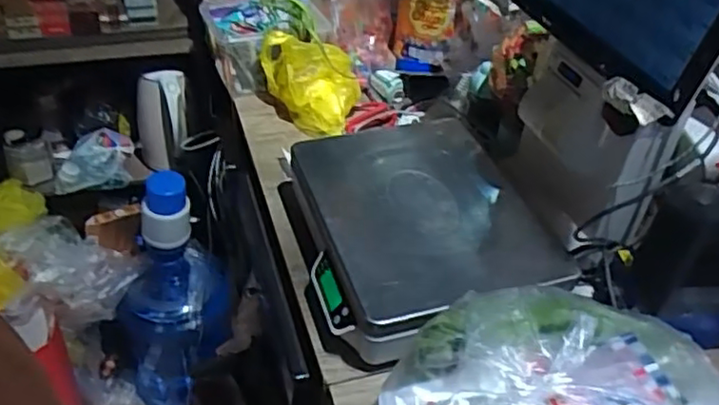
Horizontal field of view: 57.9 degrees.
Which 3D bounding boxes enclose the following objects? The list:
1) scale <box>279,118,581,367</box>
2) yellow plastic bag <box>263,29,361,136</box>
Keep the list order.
[{"bbox_3d":[0.063,0.029,0.841,0.274,0.087,0.359,-8,41,-15],"label":"scale"},{"bbox_3d":[-0.083,-0.196,1.078,0.165,0.117,0.130,2,39,-3],"label":"yellow plastic bag"}]

